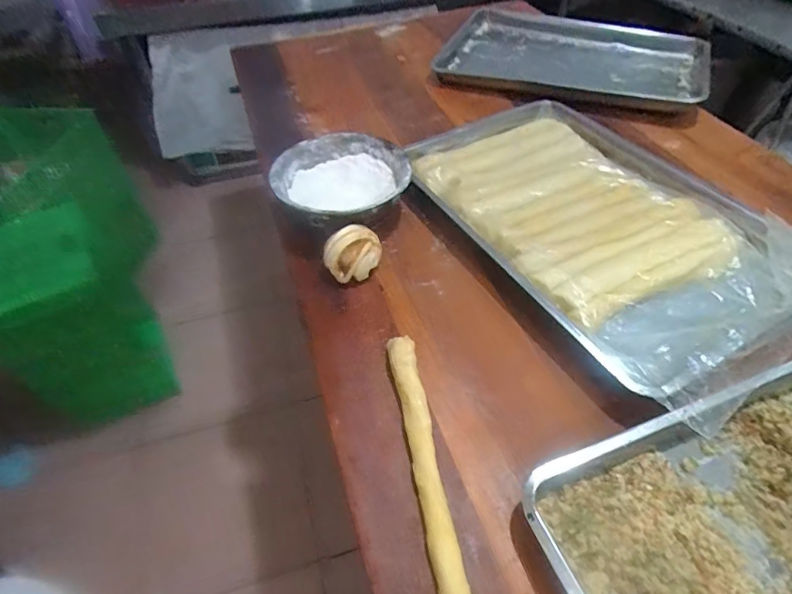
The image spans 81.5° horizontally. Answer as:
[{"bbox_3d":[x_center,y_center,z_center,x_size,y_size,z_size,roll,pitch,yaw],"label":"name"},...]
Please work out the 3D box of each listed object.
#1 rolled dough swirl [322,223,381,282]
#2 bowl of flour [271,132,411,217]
[{"bbox_3d":[-0.066,-0.062,0.686,0.084,0.059,0.069,-1,49,1],"label":"rolled dough swirl"},{"bbox_3d":[-0.094,-0.197,0.785,0.224,0.064,0.223,-20,51,-15],"label":"bowl of flour"}]

